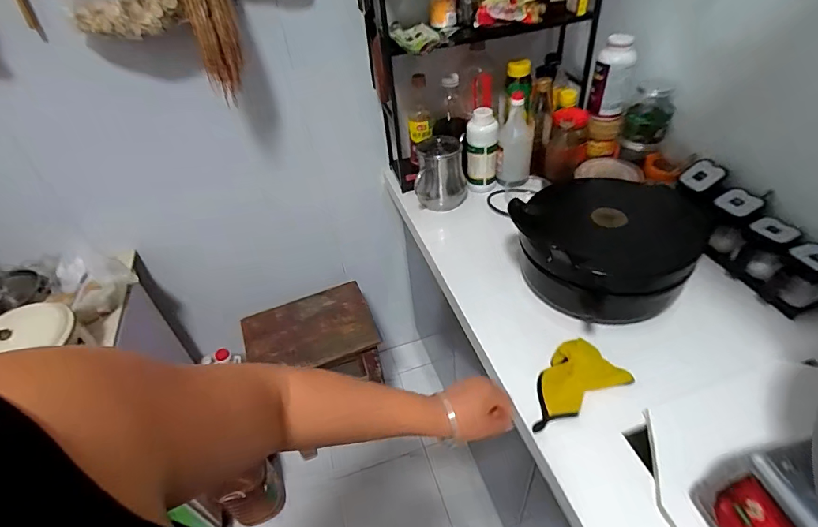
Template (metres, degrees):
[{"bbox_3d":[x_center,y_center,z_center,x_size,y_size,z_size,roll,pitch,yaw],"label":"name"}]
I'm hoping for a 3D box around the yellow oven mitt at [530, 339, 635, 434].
[{"bbox_3d":[0.245,0.182,0.682,0.170,0.026,0.096,-22,45,-16],"label":"yellow oven mitt"}]

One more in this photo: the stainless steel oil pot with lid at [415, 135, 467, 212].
[{"bbox_3d":[0.072,-0.212,1.030,0.111,0.147,0.097,-5,43,2],"label":"stainless steel oil pot with lid"}]

